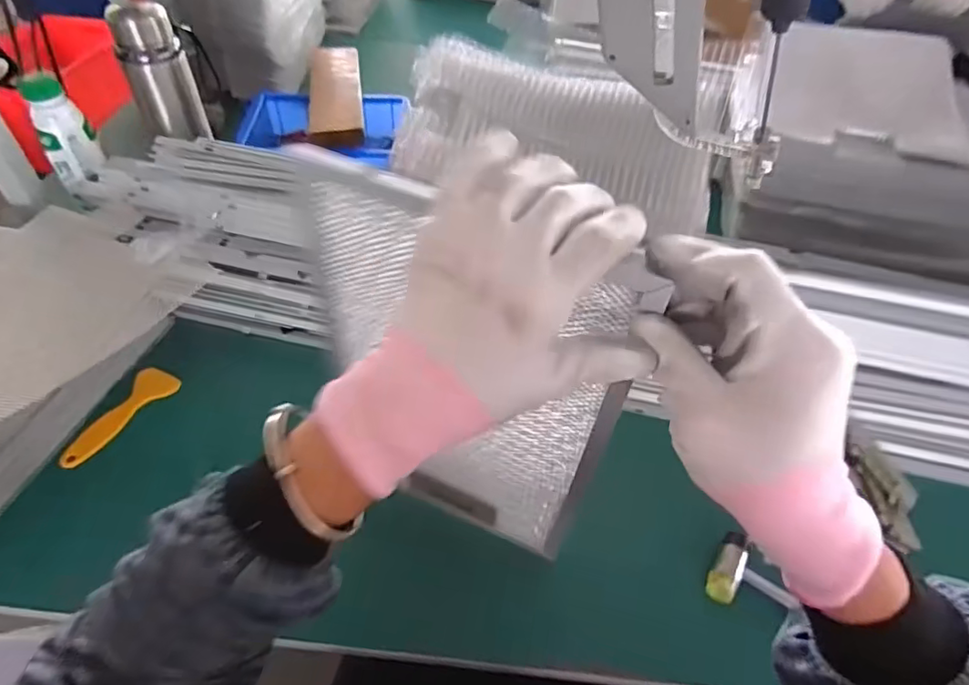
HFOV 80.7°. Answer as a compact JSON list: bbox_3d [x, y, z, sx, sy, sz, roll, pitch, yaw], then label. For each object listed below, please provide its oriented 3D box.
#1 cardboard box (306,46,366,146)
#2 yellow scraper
[{"bbox_3d":[-0.236,-0.397,0.912,0.081,0.034,0.301,-5,49,-7],"label":"cardboard box"},{"bbox_3d":[-0.386,0.074,0.599,0.038,0.009,0.128,49,58,-8],"label":"yellow scraper"}]

